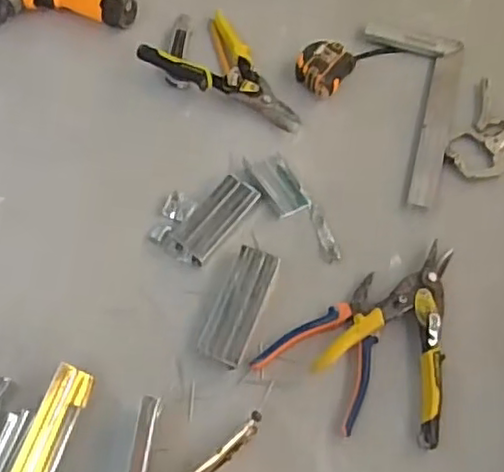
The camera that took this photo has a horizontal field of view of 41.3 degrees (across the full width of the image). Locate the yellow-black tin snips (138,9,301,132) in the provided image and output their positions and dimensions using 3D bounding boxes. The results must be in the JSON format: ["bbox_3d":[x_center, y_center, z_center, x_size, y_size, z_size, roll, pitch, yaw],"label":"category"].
[{"bbox_3d":[-0.033,-0.215,0.923,0.132,0.033,0.224,-36,67,-18],"label":"yellow-black tin snips"}]

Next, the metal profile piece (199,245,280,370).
[{"bbox_3d":[-0.015,0.078,0.759,0.050,0.016,0.138,19,63,10],"label":"metal profile piece"}]

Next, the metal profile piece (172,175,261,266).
[{"bbox_3d":[-0.041,-0.022,0.812,0.048,0.023,0.118,36,67,18],"label":"metal profile piece"}]

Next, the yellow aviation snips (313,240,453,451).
[{"bbox_3d":[0.192,0.109,0.728,0.140,0.025,0.209,39,68,19],"label":"yellow aviation snips"}]

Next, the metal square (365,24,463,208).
[{"bbox_3d":[0.209,-0.172,0.907,0.132,0.010,0.288,11,62,6],"label":"metal square"}]

